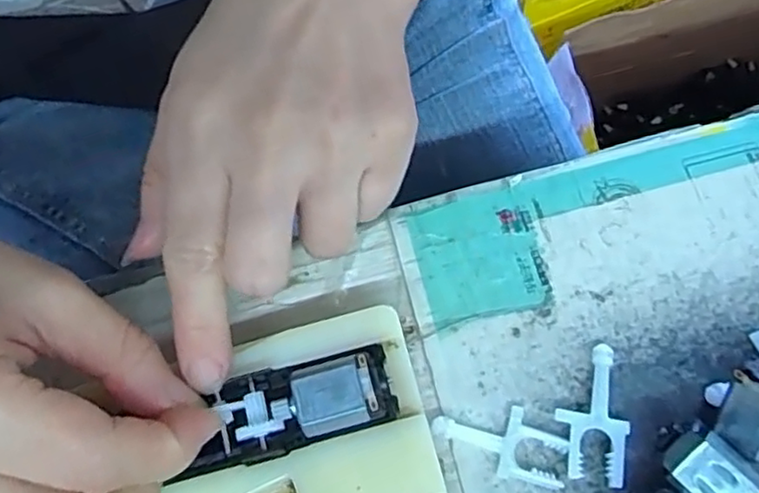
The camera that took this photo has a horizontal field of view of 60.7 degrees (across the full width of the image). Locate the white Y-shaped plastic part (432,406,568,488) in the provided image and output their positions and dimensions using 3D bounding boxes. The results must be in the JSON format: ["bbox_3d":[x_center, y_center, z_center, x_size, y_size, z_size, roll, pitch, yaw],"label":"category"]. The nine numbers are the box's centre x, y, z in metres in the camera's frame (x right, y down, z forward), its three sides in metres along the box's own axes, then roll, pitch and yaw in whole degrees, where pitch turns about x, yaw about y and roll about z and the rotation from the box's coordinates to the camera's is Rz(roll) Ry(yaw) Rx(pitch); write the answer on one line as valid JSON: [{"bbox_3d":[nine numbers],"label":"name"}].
[{"bbox_3d":[0.037,0.060,0.200,0.040,0.004,0.021,8,74,7],"label":"white Y-shaped plastic part"}]

